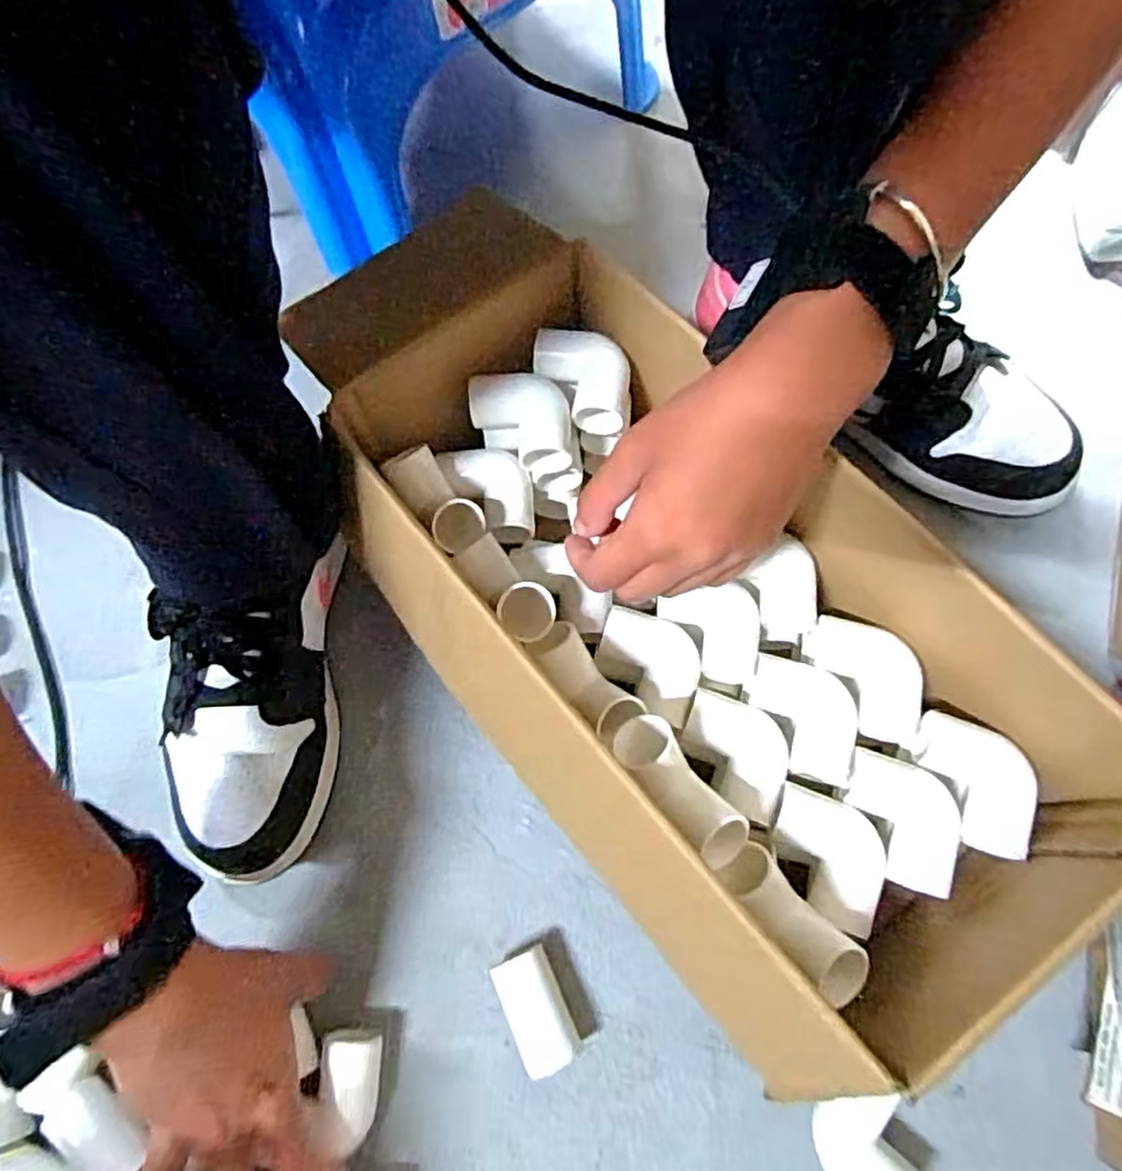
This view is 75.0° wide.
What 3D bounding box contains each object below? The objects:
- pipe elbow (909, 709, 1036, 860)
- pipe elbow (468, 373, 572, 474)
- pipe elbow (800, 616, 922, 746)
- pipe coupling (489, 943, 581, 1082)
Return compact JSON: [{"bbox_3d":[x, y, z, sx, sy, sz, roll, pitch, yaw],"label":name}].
[{"bbox_3d":[0.204,0.095,0.356,0.041,0.023,0.069,-25,70,-4],"label":"pipe elbow"},{"bbox_3d":[-0.023,-0.091,0.406,0.055,0.023,0.052,-3,70,4],"label":"pipe elbow"},{"bbox_3d":[0.164,0.047,0.387,0.035,0.027,0.072,-29,70,-6],"label":"pipe elbow"},{"bbox_3d":[-0.013,0.215,0.372,0.029,0.026,0.053,-25,70,-5],"label":"pipe coupling"}]

